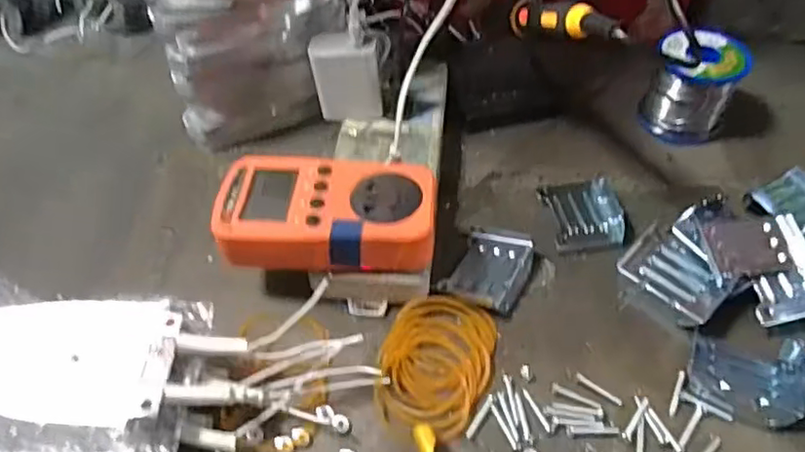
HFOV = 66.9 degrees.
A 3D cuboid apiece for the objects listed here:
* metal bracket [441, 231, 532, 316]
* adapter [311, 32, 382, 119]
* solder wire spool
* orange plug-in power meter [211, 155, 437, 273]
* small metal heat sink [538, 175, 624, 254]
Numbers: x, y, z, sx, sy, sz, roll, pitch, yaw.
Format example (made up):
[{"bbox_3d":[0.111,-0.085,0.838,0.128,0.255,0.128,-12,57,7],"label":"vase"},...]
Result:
[{"bbox_3d":[0.057,0.028,0.395,0.047,0.015,0.057,24,55,20],"label":"metal bracket"},{"bbox_3d":[-0.041,-0.108,0.448,0.046,0.057,0.032,-6,51,-4],"label":"adapter"},{"bbox_3d":[0.229,-0.113,0.481,0.062,0.065,0.060,22,54,18],"label":"solder wire spool"},{"bbox_3d":[-0.044,-0.008,0.365,0.125,0.026,0.076,1,50,2],"label":"orange plug-in power meter"},{"bbox_3d":[0.127,-0.009,0.428,0.048,0.015,0.059,-6,50,-4],"label":"small metal heat sink"}]

